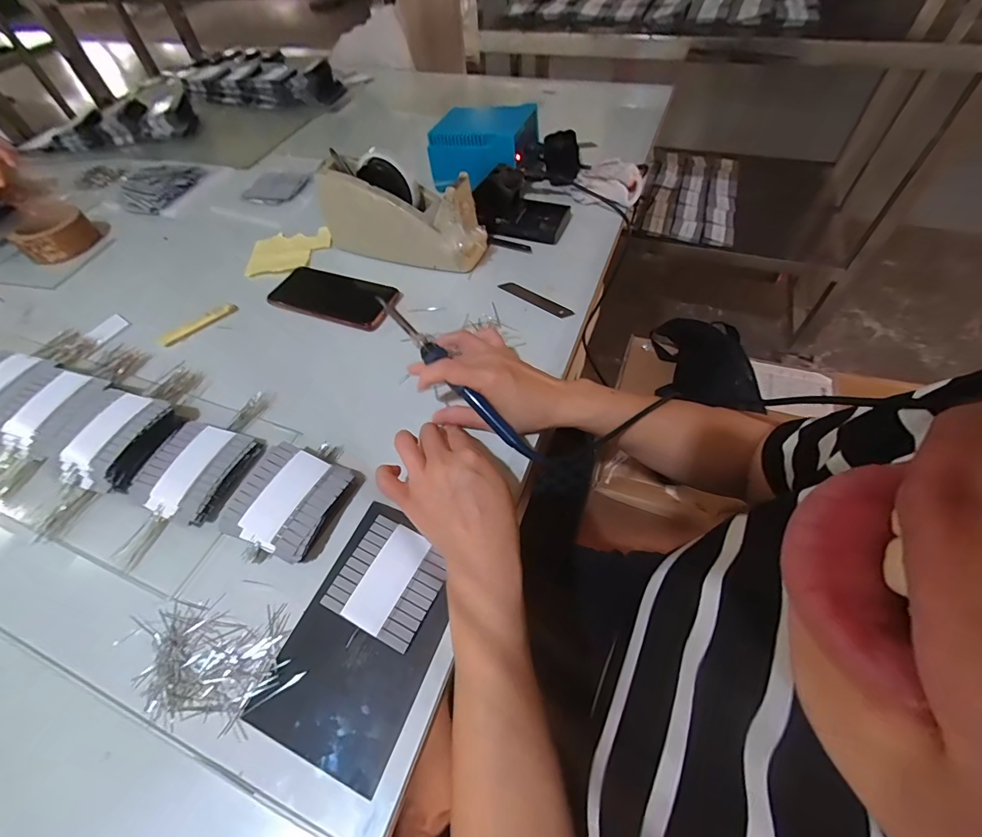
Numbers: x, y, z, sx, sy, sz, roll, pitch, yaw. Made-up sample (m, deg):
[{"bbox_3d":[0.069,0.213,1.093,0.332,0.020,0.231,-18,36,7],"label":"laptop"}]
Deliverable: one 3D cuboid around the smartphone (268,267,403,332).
[{"bbox_3d":[-0.200,-0.156,0.540,0.164,0.008,0.078,17,57,15],"label":"smartphone"}]

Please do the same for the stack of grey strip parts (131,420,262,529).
[{"bbox_3d":[-0.275,0.048,0.396,0.091,0.015,0.092,11,56,11],"label":"stack of grey strip parts"}]

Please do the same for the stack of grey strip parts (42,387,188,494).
[{"bbox_3d":[-0.366,0.018,0.411,0.089,0.028,0.093,13,56,12],"label":"stack of grey strip parts"}]

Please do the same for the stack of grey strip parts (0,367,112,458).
[{"bbox_3d":[-0.446,-0.006,0.435,0.076,0.028,0.091,15,57,14],"label":"stack of grey strip parts"}]

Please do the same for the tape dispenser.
[{"bbox_3d":[-0.115,-0.266,0.554,0.219,0.102,0.070,18,58,16],"label":"tape dispenser"}]

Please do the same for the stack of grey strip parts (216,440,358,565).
[{"bbox_3d":[-0.171,0.068,0.371,0.079,0.028,0.095,16,57,14],"label":"stack of grey strip parts"}]

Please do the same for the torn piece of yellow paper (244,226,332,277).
[{"bbox_3d":[-0.289,-0.241,0.606,0.110,0.011,0.089,-2,54,2],"label":"torn piece of yellow paper"}]

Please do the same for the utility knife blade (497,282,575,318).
[{"bbox_3d":[0.055,-0.147,0.523,0.103,0.004,0.017,33,74,23],"label":"utility knife blade"}]

